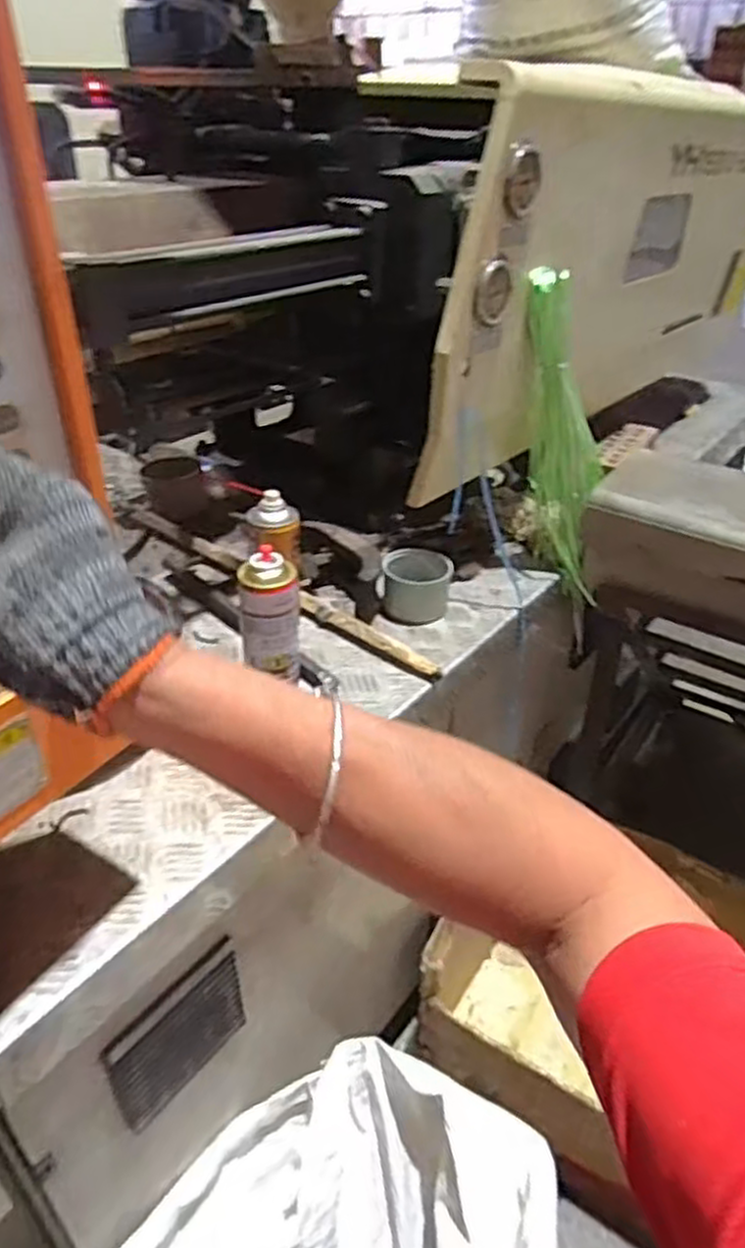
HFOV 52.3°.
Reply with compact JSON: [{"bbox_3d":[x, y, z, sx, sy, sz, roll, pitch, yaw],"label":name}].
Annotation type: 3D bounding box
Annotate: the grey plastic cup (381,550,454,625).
[{"bbox_3d":[0.061,-0.055,1.030,0.090,0.074,0.077,2,34,2],"label":"grey plastic cup"}]

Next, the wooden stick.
[{"bbox_3d":[-0.148,-0.060,1.071,0.602,0.023,0.033,27,42,32],"label":"wooden stick"}]

